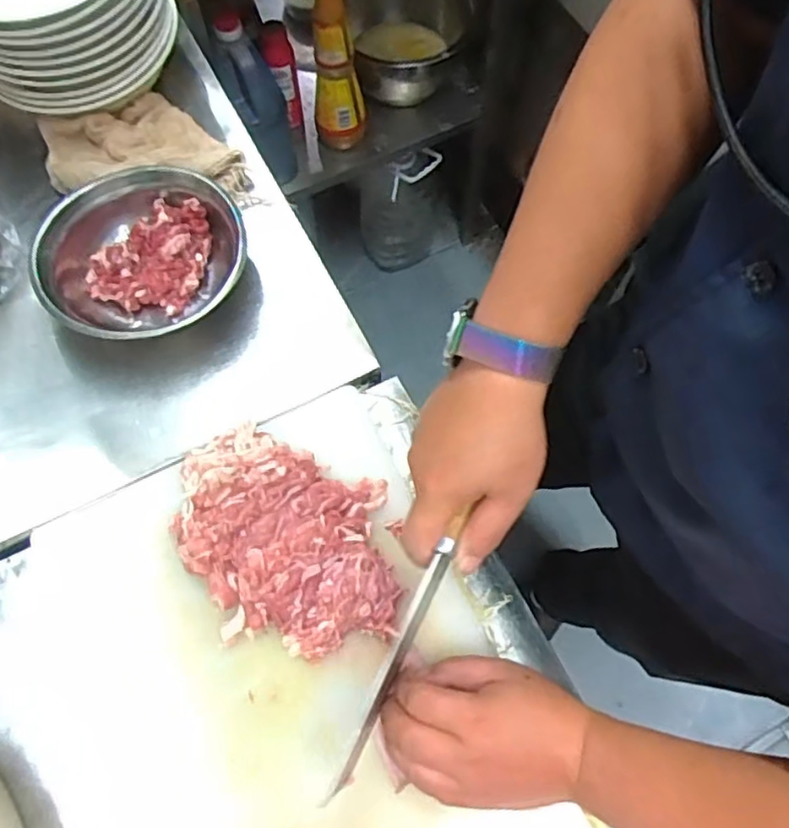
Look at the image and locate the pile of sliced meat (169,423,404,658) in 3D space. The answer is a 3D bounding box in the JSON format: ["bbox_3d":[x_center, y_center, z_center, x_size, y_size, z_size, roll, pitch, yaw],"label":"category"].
[{"bbox_3d":[-0.082,0.096,0.496,0.186,0.036,0.141,19,68,6],"label":"pile of sliced meat"}]

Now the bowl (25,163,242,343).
[{"bbox_3d":[-0.221,-0.136,0.584,0.179,0.064,0.168,-42,75,-17],"label":"bowl"}]

